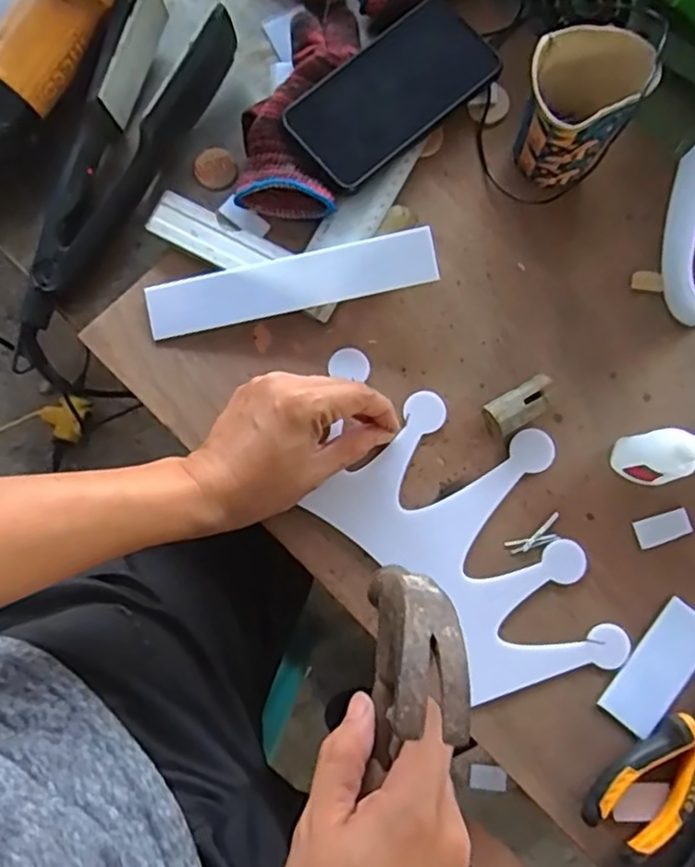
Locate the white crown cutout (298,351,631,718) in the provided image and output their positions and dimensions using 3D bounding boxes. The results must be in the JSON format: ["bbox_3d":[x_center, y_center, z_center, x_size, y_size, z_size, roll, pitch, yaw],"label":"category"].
[{"bbox_3d":[0.081,0.056,0.475,0.150,0.008,0.276,-41,82,-7],"label":"white crown cutout"}]

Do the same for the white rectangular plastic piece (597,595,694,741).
[{"bbox_3d":[0.216,0.162,0.463,0.039,0.006,0.093,41,82,6],"label":"white rectangular plastic piece"}]

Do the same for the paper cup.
[{"bbox_3d":[0.160,-0.220,0.477,0.073,0.098,0.067,0,80,0],"label":"paper cup"}]

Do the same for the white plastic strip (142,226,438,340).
[{"bbox_3d":[-0.042,-0.108,0.486,0.208,0.006,0.041,-11,86,6],"label":"white plastic strip"}]

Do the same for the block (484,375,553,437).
[{"bbox_3d":[0.123,-0.019,0.481,0.051,0.023,0.026,-29,81,-5],"label":"block"}]

